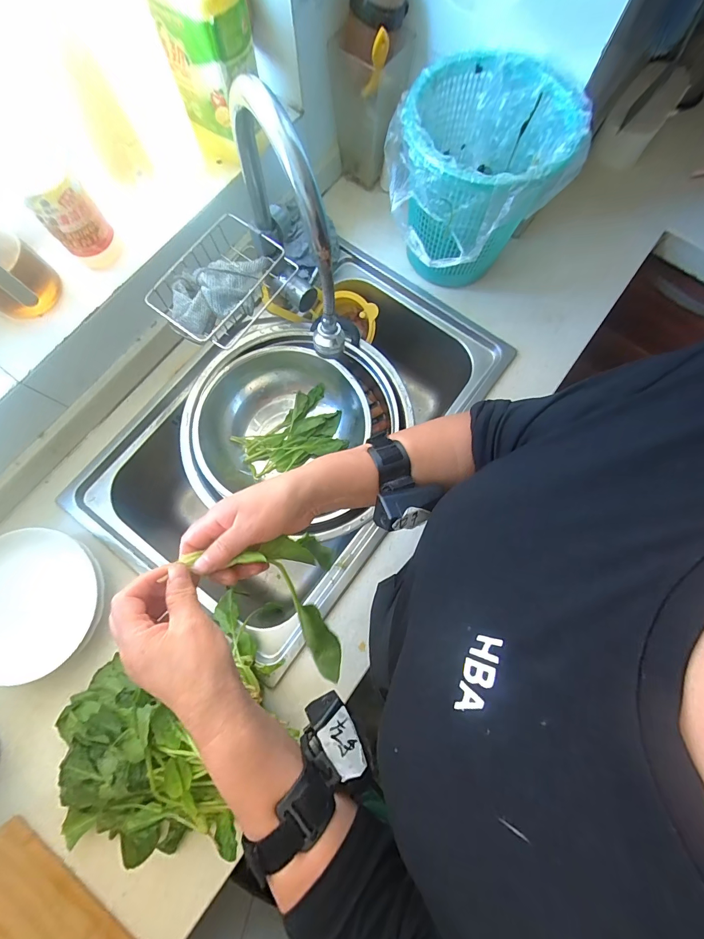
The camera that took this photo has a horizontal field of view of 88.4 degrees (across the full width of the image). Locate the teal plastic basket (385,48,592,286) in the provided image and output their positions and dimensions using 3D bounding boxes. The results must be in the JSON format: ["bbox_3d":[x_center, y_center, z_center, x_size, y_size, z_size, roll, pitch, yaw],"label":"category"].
[{"bbox_3d":[0.185,-0.433,0.584,0.251,0.233,0.227,-40,80,-8],"label":"teal plastic basket"}]

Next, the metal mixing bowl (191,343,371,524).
[{"bbox_3d":[-0.118,-0.067,0.639,0.268,0.100,0.275,0,77,0],"label":"metal mixing bowl"}]

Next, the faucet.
[{"bbox_3d":[-0.072,-0.272,0.444,0.052,0.284,0.242,-24,78,-5],"label":"faucet"}]

